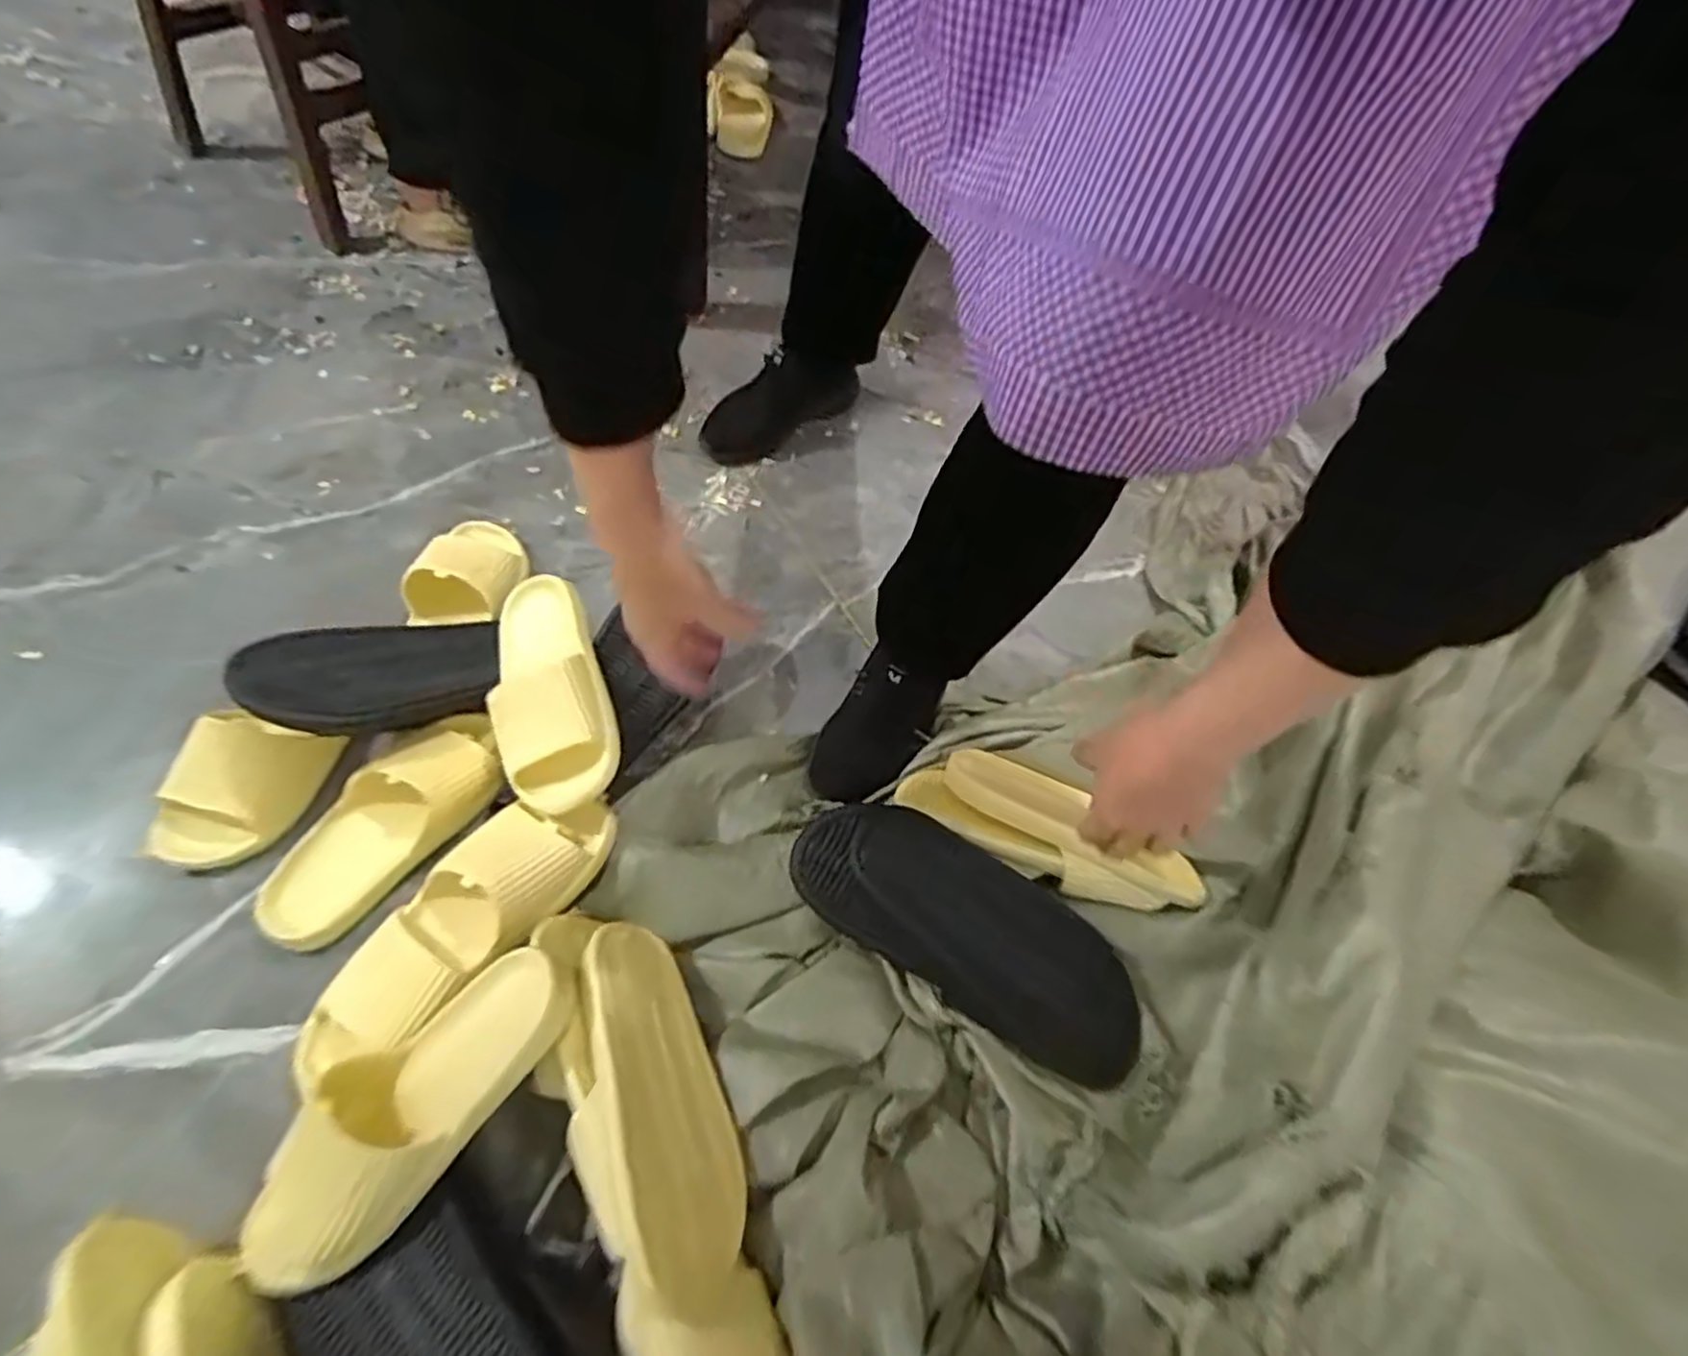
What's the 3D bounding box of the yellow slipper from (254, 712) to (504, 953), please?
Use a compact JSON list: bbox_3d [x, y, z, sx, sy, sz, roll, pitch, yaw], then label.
[{"bbox_3d":[-0.409,0.122,0.682,0.108,0.065,0.218,37,73,10],"label":"yellow slipper"}]

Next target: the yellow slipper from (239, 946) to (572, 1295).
[{"bbox_3d":[-0.293,0.286,0.512,0.096,0.057,0.241,41,74,11],"label":"yellow slipper"}]

